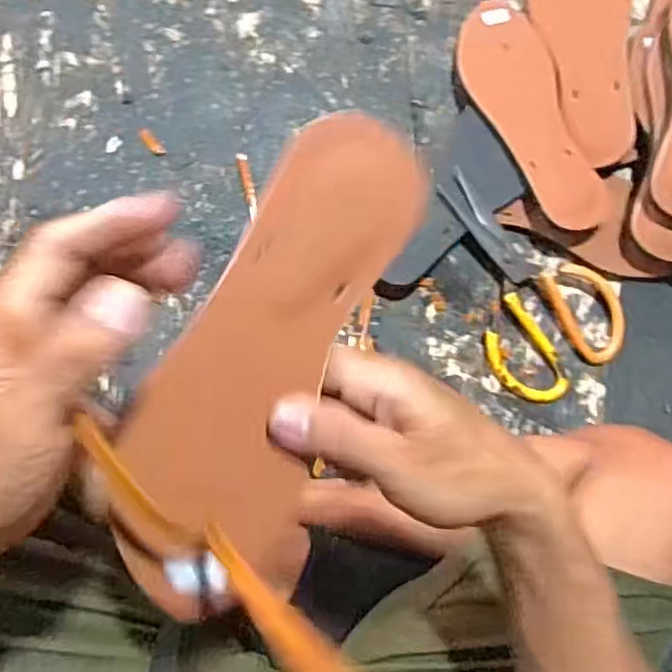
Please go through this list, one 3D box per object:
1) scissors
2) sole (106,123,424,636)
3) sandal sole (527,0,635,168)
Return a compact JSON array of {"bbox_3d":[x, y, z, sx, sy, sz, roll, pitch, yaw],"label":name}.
[{"bbox_3d":[0.168,-0.051,0.647,0.130,0.026,0.218,-36,88,-7],"label":"scissors"},{"bbox_3d":[-0.035,0.017,0.321,0.092,0.012,0.239,16,98,-15],"label":"sole"},{"bbox_3d":[0.234,-0.279,0.669,0.091,0.011,0.235,-1,85,22],"label":"sandal sole"}]

